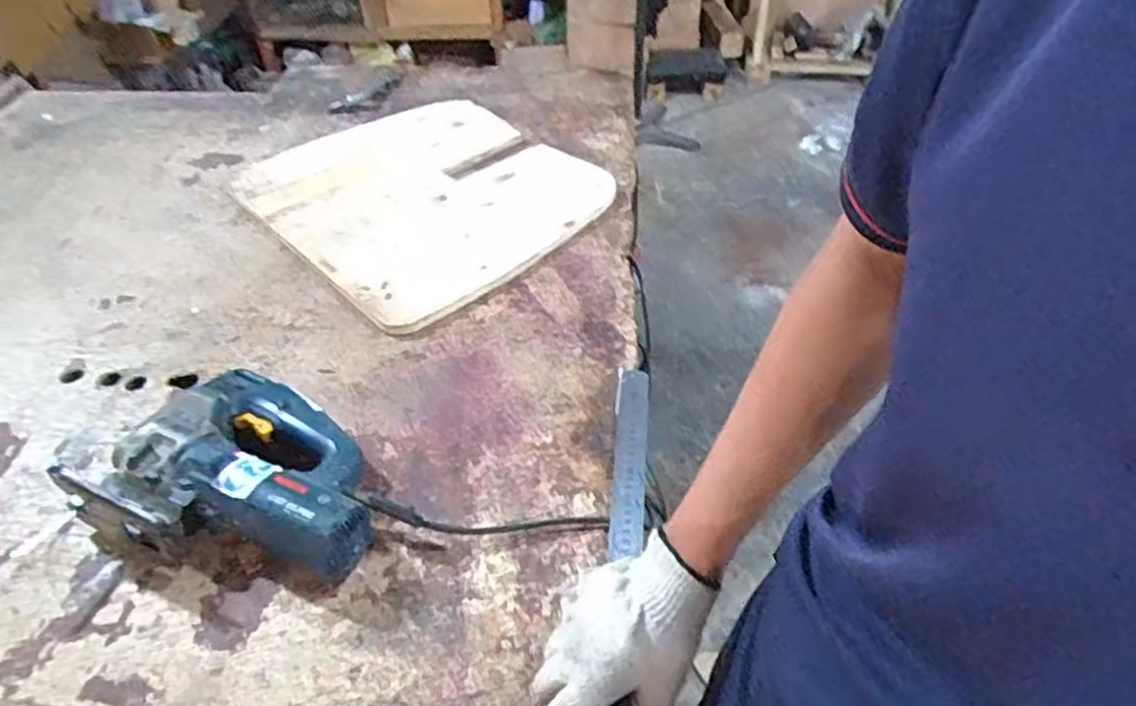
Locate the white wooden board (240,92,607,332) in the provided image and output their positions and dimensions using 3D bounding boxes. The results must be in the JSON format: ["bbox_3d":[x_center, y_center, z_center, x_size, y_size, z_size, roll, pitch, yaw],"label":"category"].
[{"bbox_3d":[-0.212,-0.240,1.078,0.410,0.020,0.488,-37,58,-26],"label":"white wooden board"}]

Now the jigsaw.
[{"bbox_3d":[-0.287,0.115,0.665,0.246,0.076,0.182,25,49,25],"label":"jigsaw"}]

